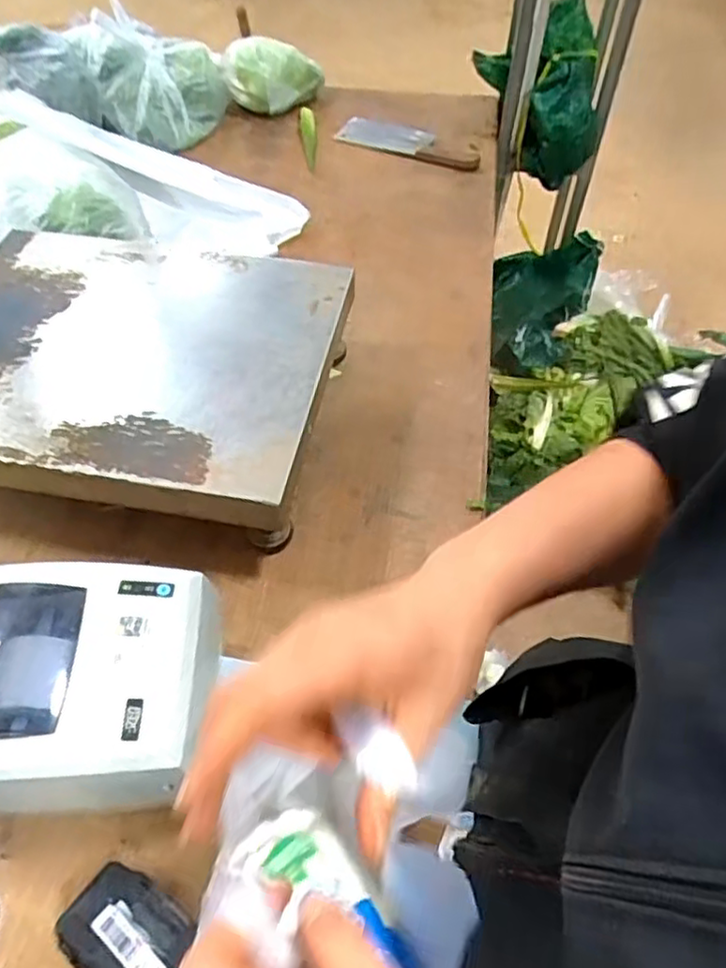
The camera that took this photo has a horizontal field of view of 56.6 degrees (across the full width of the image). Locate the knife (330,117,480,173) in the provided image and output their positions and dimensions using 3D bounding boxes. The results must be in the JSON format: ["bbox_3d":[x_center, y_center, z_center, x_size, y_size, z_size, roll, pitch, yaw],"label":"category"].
[{"bbox_3d":[0.093,-0.666,1.315,0.285,0.026,0.104,17,55,11],"label":"knife"}]

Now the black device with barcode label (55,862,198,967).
[{"bbox_3d":[-0.187,0.375,0.551,0.118,0.019,0.078,31,59,20],"label":"black device with barcode label"}]

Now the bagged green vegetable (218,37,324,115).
[{"bbox_3d":[-0.176,-0.799,1.341,0.194,0.124,0.133,-6,54,-5],"label":"bagged green vegetable"}]

